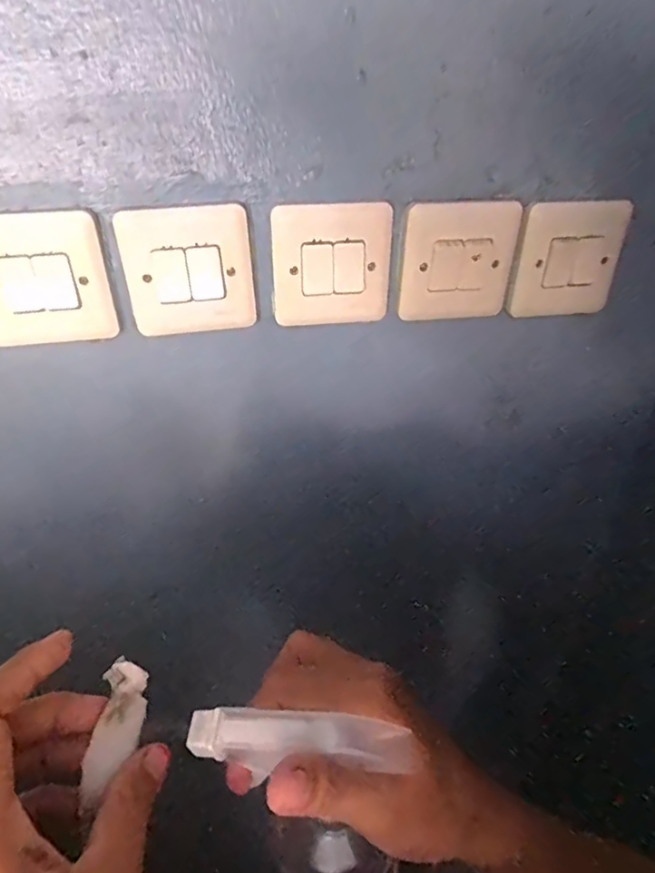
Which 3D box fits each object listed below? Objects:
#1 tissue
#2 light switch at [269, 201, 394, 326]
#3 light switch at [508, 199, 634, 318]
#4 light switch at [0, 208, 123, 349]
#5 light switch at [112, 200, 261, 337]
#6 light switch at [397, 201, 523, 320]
[{"bbox_3d":[-0.086,0.119,0.221,0.015,0.016,0.051,7,71,11],"label":"tissue"},{"bbox_3d":[0.003,-0.113,0.357,0.078,0.075,0.009,-6,33,-9],"label":"light switch"},{"bbox_3d":[0.170,-0.121,0.377,0.077,0.081,0.012,-6,39,-4],"label":"light switch"},{"bbox_3d":[-0.176,-0.096,0.332,0.081,0.078,0.011,-7,33,-11],"label":"light switch"},{"bbox_3d":[-0.087,-0.105,0.343,0.080,0.075,0.009,-6,33,-9],"label":"light switch"},{"bbox_3d":[0.091,-0.118,0.368,0.080,0.077,0.013,-5,33,-8],"label":"light switch"}]

